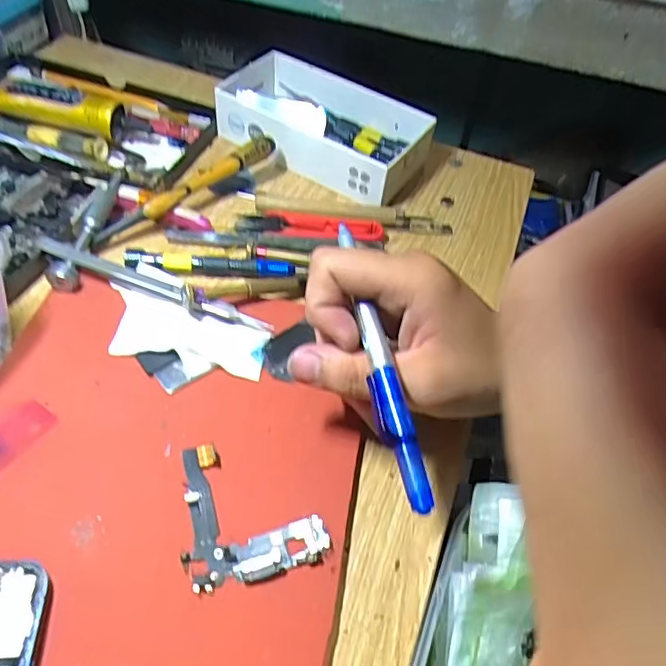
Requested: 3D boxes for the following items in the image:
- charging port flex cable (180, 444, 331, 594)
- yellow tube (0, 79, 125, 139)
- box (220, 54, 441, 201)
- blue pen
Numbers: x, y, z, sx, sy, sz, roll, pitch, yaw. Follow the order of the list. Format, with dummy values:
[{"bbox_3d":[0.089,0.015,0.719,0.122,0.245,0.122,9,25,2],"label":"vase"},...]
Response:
[{"bbox_3d":[-0.038,0.083,0.272,0.062,0.006,0.067,-7,53,-12],"label":"charging port flex cable"},{"bbox_3d":[-0.211,-0.167,0.427,0.103,0.024,0.028,16,53,6],"label":"yellow tube"},{"bbox_3d":[-0.012,-0.160,0.443,0.161,0.043,0.084,27,54,14],"label":"box"},{"bbox_3d":[0.019,0.008,0.259,0.013,0.008,0.146,-7,59,-11],"label":"blue pen"}]

